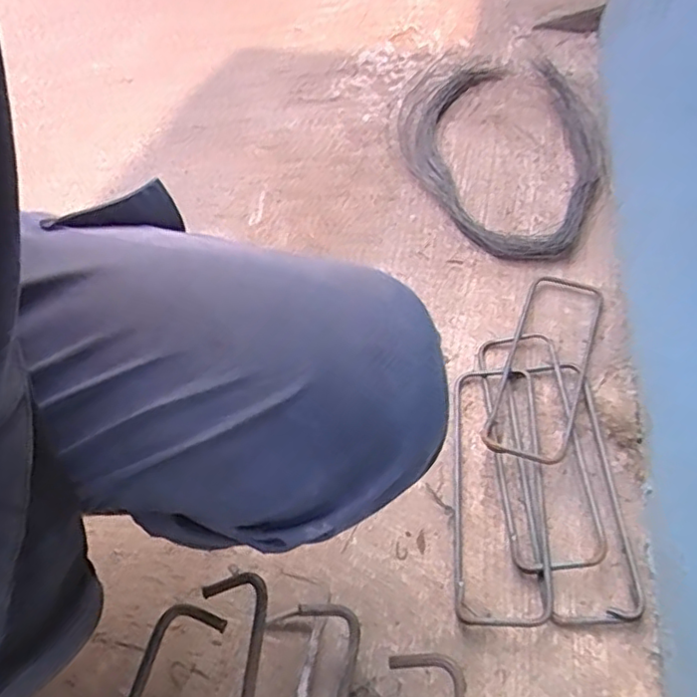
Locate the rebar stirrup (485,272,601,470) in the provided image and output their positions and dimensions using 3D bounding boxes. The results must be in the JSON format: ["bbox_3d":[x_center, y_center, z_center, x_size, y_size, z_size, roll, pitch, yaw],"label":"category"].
[{"bbox_3d":[0.195,0.011,0.611,0.075,0.021,0.236,17,55,17],"label":"rebar stirrup"}]

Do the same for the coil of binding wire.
[{"bbox_3d":[0.200,-0.281,0.840,0.261,0.033,0.442,0,52,5],"label":"coil of binding wire"}]

